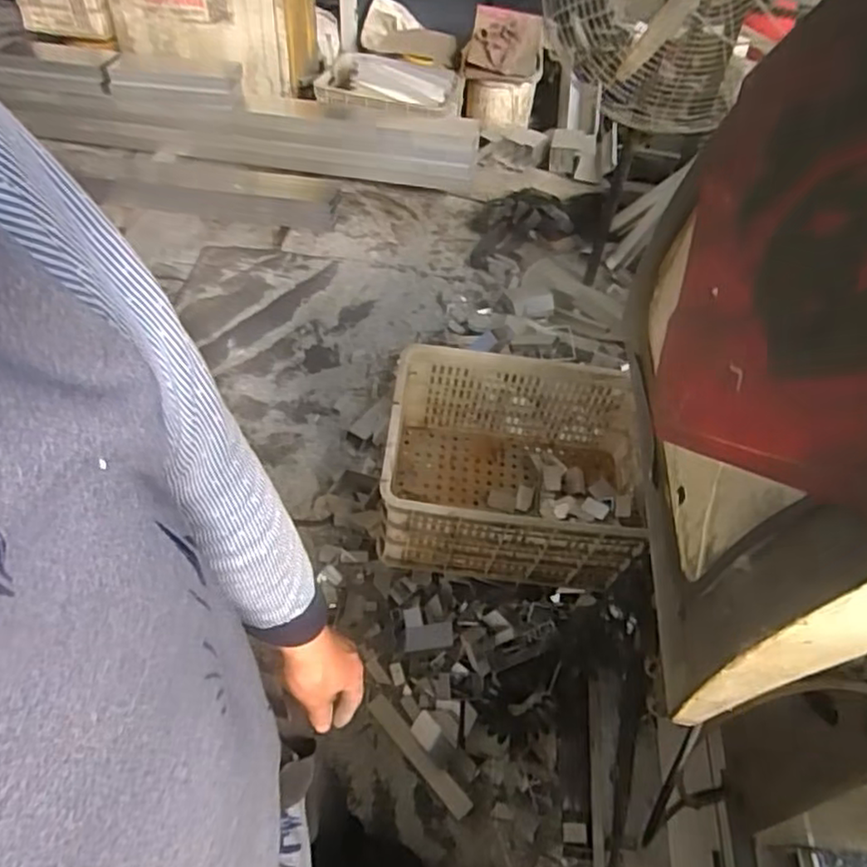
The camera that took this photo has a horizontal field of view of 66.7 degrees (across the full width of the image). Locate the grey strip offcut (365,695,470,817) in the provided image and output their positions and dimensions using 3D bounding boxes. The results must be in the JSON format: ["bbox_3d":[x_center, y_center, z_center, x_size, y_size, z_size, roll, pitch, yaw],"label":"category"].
[{"bbox_3d":[-0.029,0.621,1.280,0.039,0.028,0.266,-34,61,-28],"label":"grey strip offcut"}]

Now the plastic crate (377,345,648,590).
[{"bbox_3d":[0.162,0.075,1.246,0.490,0.271,0.348,7,50,1],"label":"plastic crate"}]

